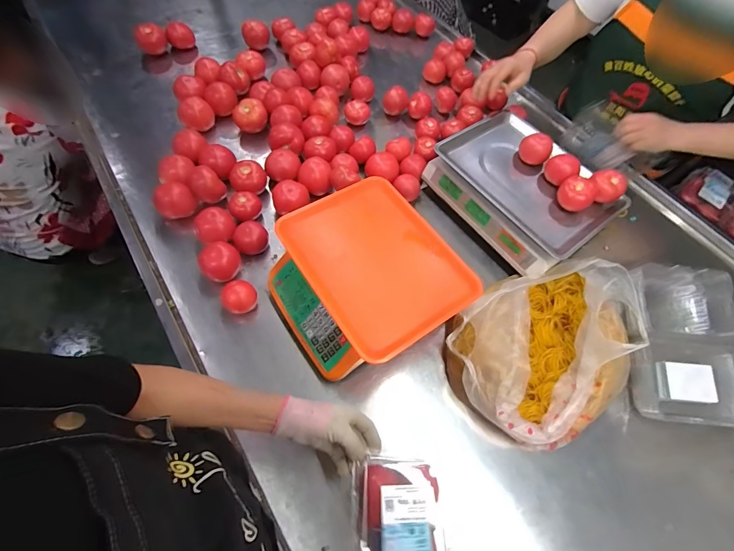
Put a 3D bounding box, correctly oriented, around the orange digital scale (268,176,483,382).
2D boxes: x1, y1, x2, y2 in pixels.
[{"bbox_3d":[-0.007,0.004,0.601,0.285,0.100,0.296,-30,69,-20],"label":"orange digital scale"}]

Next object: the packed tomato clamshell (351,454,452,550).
[{"bbox_3d":[0.043,0.330,0.454,0.116,0.079,0.157,-1,60,-5],"label":"packed tomato clamshell"}]

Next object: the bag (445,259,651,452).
[{"bbox_3d":[0.303,0.115,0.582,0.330,0.110,0.260,-20,66,-15],"label":"bag"}]

